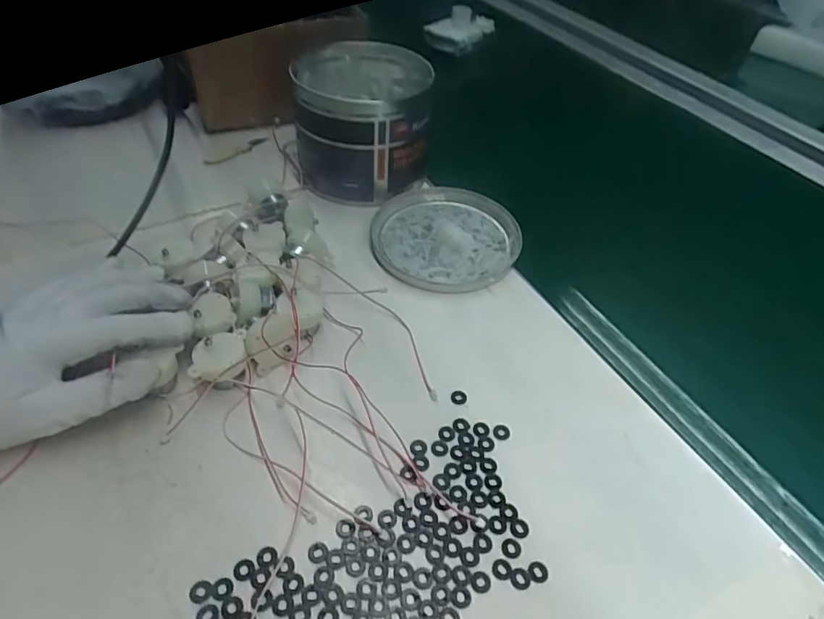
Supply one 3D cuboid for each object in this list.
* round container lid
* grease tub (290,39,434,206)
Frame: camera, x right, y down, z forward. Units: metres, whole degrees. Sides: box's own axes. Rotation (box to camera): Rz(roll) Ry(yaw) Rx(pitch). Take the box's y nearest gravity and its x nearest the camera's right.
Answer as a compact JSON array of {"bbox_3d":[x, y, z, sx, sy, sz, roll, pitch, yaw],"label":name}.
[{"bbox_3d":[0.031,-0.065,0.459,0.126,0.017,0.121,2,46,-2],"label":"round container lid"},{"bbox_3d":[-0.044,-0.183,0.504,0.118,0.109,0.144,4,46,-1],"label":"grease tub"}]

